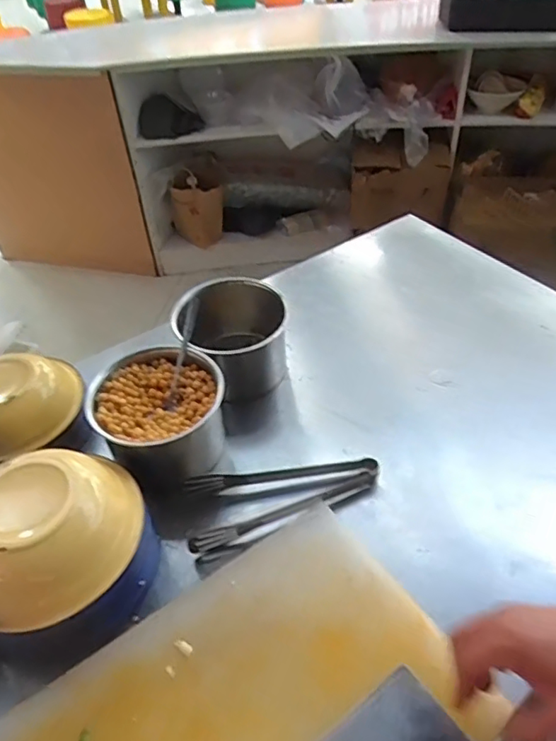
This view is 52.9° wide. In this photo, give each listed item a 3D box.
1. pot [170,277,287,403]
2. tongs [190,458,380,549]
[{"bbox_3d":[-0.064,-0.049,0.788,0.138,0.137,0.141,0,45,5],"label":"pot"},{"bbox_3d":[0.007,0.145,0.663,0.224,0.029,0.111,-8,45,-4],"label":"tongs"}]

